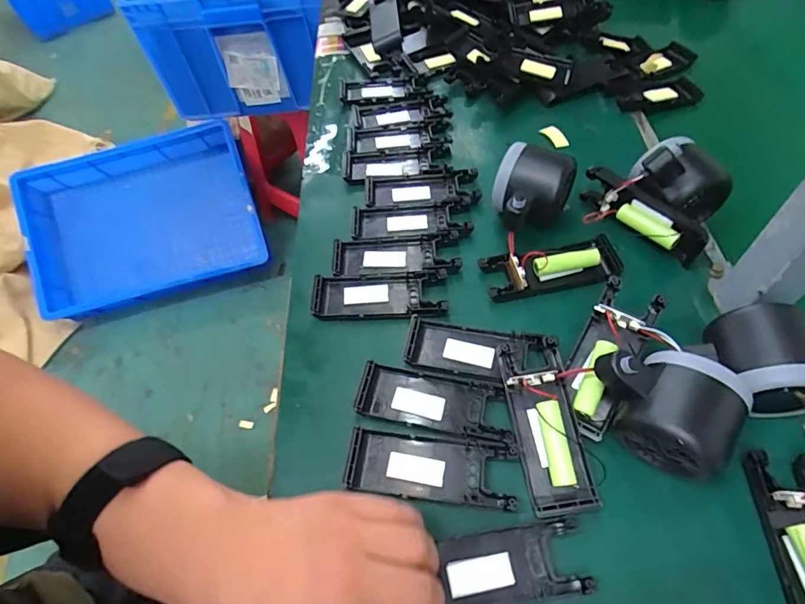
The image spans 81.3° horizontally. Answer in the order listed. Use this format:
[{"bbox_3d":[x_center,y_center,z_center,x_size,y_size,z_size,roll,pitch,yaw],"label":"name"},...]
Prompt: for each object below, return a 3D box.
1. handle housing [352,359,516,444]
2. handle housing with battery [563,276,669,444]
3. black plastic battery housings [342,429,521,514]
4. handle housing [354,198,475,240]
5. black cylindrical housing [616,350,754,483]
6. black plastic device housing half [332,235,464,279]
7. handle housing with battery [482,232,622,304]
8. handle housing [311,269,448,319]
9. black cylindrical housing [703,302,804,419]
[{"bbox_3d":[0.021,0.068,0.316,0.100,0.014,0.038,9,58,12],"label":"handle housing"},{"bbox_3d":[0.133,0.036,0.304,0.040,0.023,0.102,22,74,16],"label":"handle housing with battery"},{"bbox_3d":[0.017,0.102,0.291,0.101,0.007,0.037,4,57,9],"label":"black plastic battery housings"},{"bbox_3d":[0.008,-0.071,0.412,0.103,0.010,0.041,-4,56,3],"label":"handle housing"},{"bbox_3d":[0.159,0.066,0.271,0.054,0.044,0.057,33,65,24],"label":"black cylindrical housing"},{"bbox_3d":[-0.006,-0.037,0.387,0.102,0.011,0.041,1,56,7],"label":"black plastic device housing half"},{"bbox_3d":[0.115,-0.029,0.368,0.101,0.028,0.039,-12,56,-2],"label":"handle housing with battery"},{"bbox_3d":[-0.019,-0.005,0.366,0.103,0.009,0.039,-4,56,3],"label":"handle housing"},{"bbox_3d":[0.219,0.035,0.284,0.055,0.053,0.057,-5,56,3],"label":"black cylindrical housing"}]

